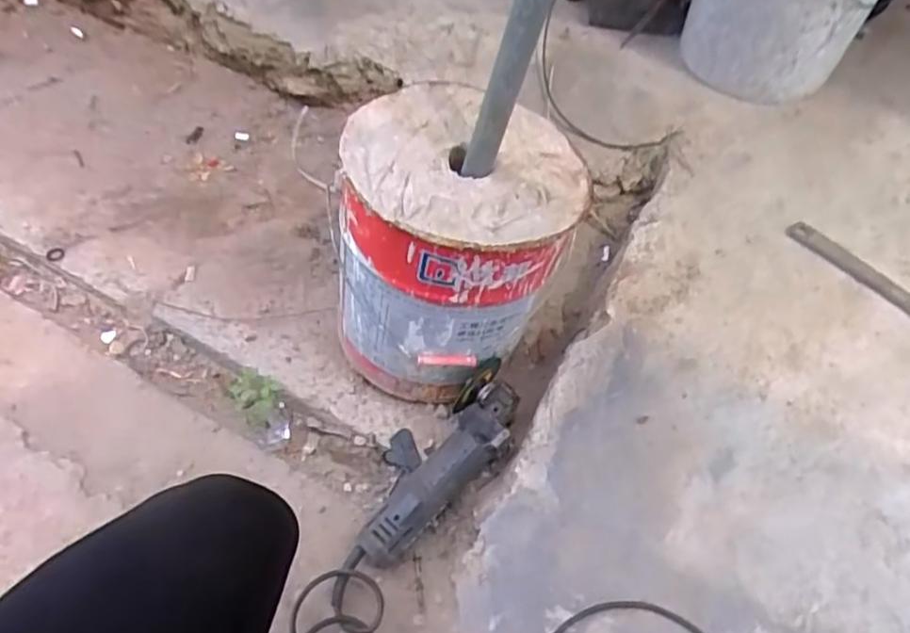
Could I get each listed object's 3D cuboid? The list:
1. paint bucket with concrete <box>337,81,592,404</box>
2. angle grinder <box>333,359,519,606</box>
[{"bbox_3d":[0.003,-0.076,0.859,0.263,0.336,0.252,3,49,-3],"label":"paint bucket with concrete"},{"bbox_3d":[-0.042,0.203,0.847,0.137,0.086,0.354,33,69,21],"label":"angle grinder"}]

